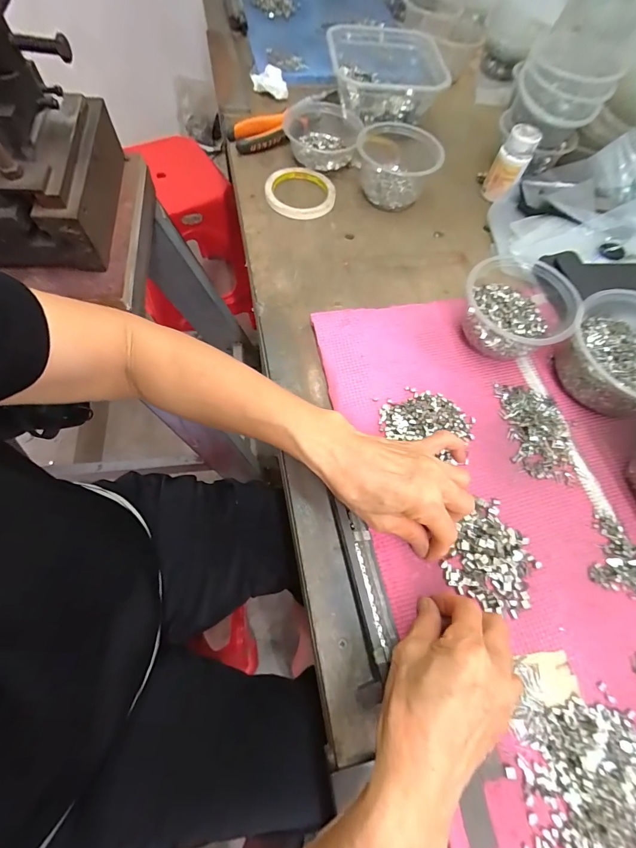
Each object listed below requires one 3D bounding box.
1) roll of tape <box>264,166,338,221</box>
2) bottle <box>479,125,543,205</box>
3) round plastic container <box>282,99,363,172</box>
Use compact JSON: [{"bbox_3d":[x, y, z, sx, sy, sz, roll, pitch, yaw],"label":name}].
[{"bbox_3d":[-0.023,-0.328,0.501,0.094,0.017,0.097,1,66,-2],"label":"roll of tape"},{"bbox_3d":[0.271,-0.368,0.506,0.047,0.079,0.045,27,68,9],"label":"bottle"},{"bbox_3d":[0.005,-0.435,0.536,0.111,0.047,0.121,1,66,-2],"label":"round plastic container"}]

